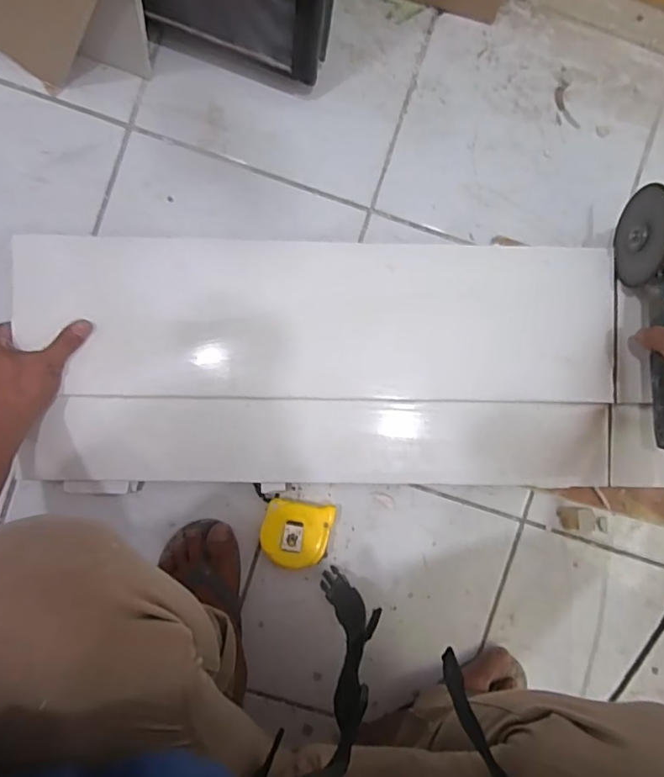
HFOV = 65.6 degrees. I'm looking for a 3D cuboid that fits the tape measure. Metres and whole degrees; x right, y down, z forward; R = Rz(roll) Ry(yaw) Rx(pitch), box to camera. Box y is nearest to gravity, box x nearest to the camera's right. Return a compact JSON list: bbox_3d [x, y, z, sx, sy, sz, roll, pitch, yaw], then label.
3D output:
[{"bbox_3d":[-0.042,0.167,0.602,0.077,0.047,0.070,12,91,-3],"label":"tape measure"}]

